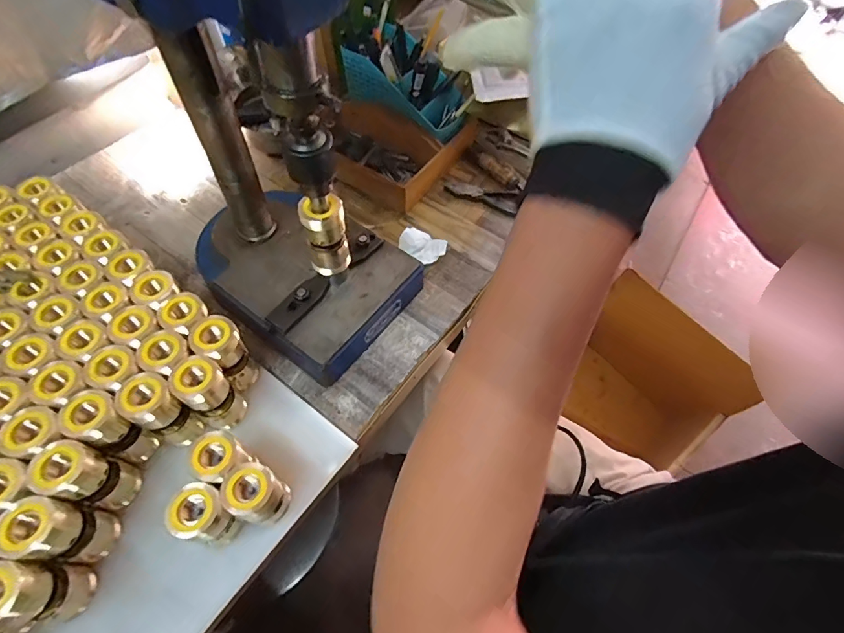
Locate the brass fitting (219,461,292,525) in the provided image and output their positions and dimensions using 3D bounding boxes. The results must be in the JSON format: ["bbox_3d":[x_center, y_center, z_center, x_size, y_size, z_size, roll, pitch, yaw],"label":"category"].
[{"bbox_3d":[-0.144,0.154,0.377,0.041,0.088,0.040,1,59,-1],"label":"brass fitting"}]

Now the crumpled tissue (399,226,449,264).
[{"bbox_3d":[0.001,-0.091,0.569,0.060,0.028,0.032,18,60,9],"label":"crumpled tissue"}]

